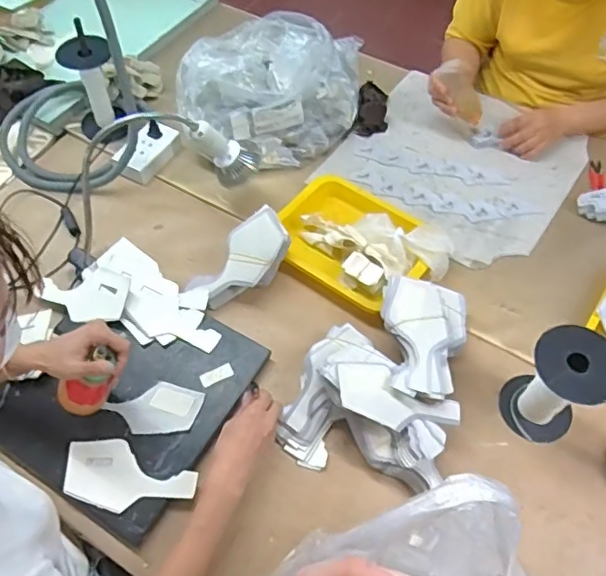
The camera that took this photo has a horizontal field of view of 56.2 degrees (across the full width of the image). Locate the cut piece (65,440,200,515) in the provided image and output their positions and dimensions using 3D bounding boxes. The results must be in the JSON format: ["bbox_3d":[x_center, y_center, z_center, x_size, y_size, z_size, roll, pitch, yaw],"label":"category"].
[{"bbox_3d":[-0.228,0.249,0.737,0.170,0.007,0.081,16,60,9],"label":"cut piece"}]

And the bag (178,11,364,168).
[{"bbox_3d":[-0.062,-0.397,1.066,0.326,0.160,0.364,4,58,5],"label":"bag"}]

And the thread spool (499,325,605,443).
[{"bbox_3d":[0.321,0.125,0.721,0.088,0.154,0.096,-38,64,-20],"label":"thread spool"}]

